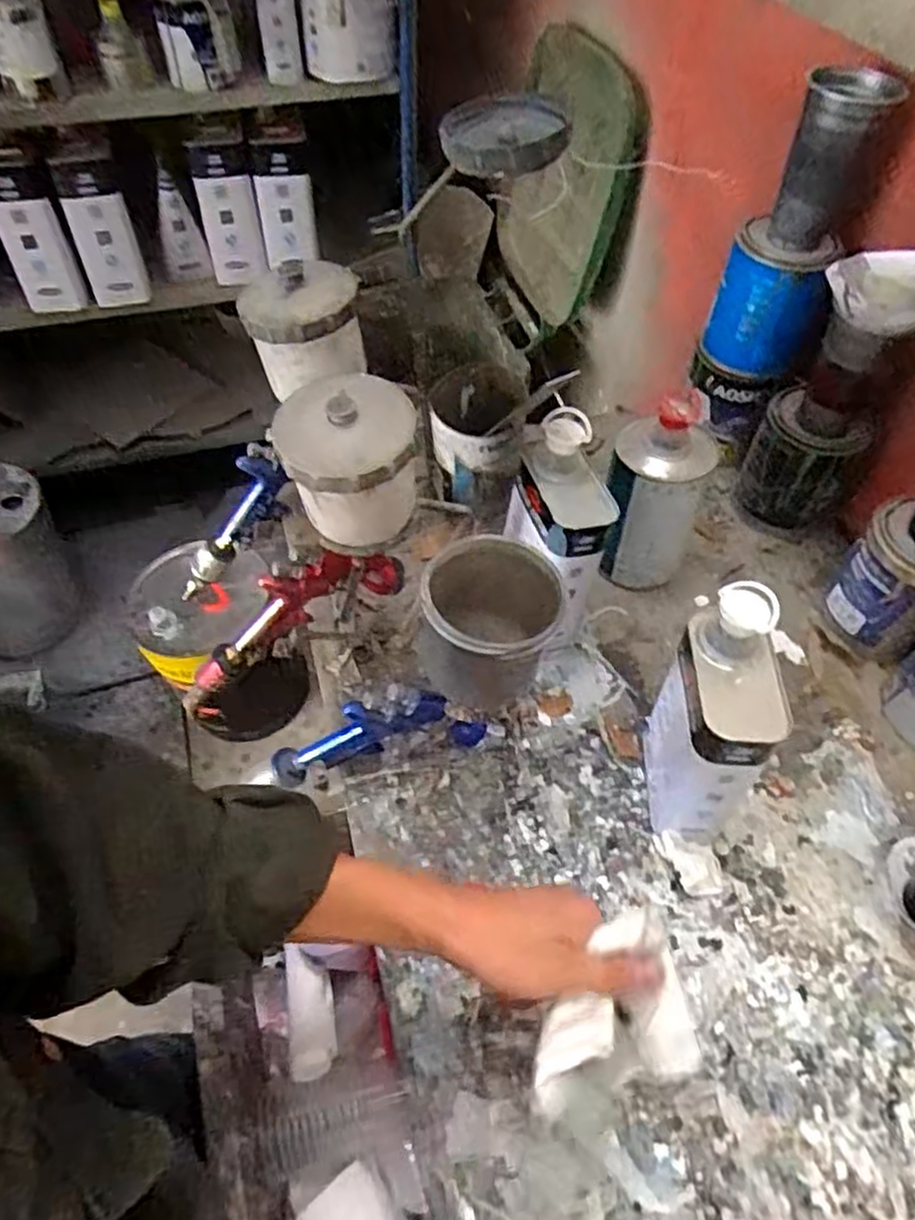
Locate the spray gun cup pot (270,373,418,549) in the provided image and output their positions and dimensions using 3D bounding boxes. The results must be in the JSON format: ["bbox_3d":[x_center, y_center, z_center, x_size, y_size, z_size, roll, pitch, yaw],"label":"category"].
[{"bbox_3d":[-0.080,-0.108,0.574,0.095,0.108,0.093,-1,53,1],"label":"spray gun cup pot"}]

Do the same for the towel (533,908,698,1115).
[{"bbox_3d":[0.084,0.225,0.427,0.095,0.053,0.076,-13,54,-7],"label":"towel"}]

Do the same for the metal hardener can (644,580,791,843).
[{"bbox_3d":[0.201,0.092,0.600,0.066,0.222,0.109,-1,53,1],"label":"metal hardener can"}]

